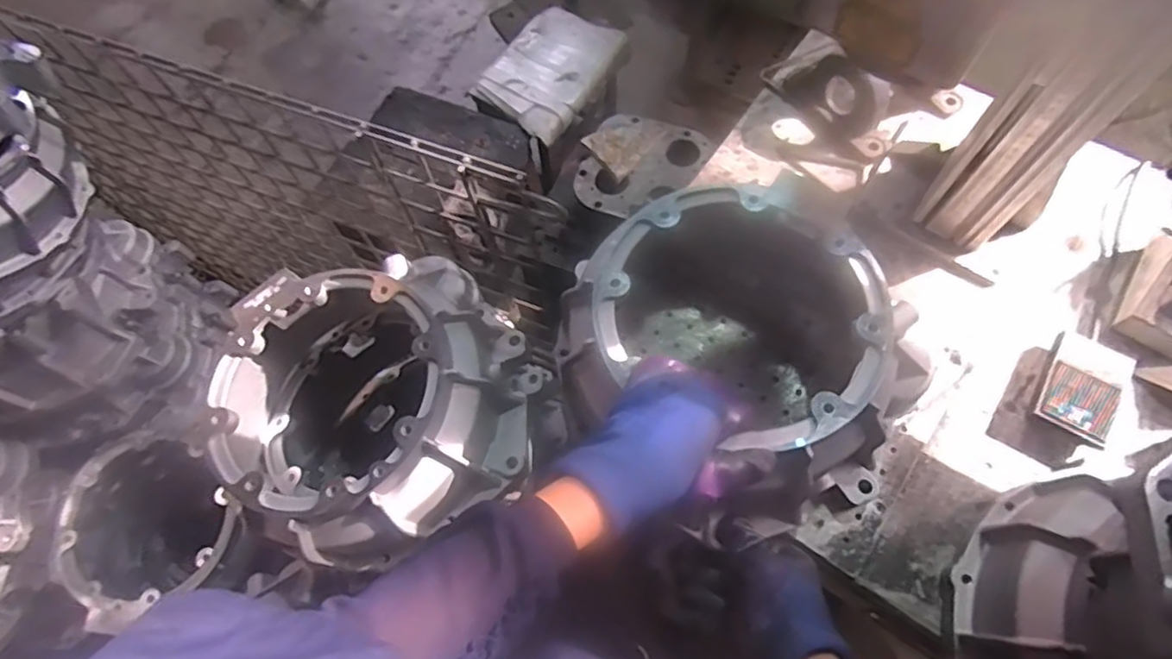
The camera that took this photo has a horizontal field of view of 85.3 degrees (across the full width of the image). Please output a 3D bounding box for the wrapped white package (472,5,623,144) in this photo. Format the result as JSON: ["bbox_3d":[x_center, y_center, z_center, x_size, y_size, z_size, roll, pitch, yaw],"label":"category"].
[{"bbox_3d":[-0.086,-0.593,1.458,0.221,0.054,0.339,30,71,14],"label":"wrapped white package"}]

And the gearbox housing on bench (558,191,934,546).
[{"bbox_3d":[0.139,0.020,0.581,0.267,0.143,0.305,-40,71,-14],"label":"gearbox housing on bench"}]

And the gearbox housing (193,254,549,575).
[{"bbox_3d":[-0.219,0.092,0.739,0.299,0.306,0.308,-39,71,-13],"label":"gearbox housing"}]

